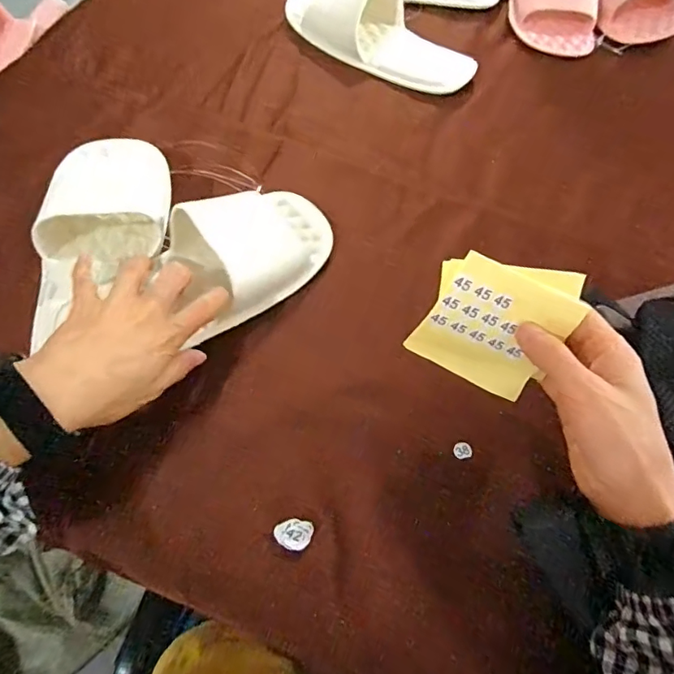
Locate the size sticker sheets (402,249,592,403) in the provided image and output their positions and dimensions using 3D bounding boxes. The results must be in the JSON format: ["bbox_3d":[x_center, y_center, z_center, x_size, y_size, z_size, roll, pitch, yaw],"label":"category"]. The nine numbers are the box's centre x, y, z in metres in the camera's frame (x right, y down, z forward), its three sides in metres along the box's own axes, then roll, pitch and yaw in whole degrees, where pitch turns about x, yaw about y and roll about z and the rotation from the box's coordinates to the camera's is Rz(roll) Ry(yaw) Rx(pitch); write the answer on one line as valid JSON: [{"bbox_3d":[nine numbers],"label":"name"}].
[{"bbox_3d":[0.100,-0.007,0.325,0.086,0.087,0.019,17,37,-3],"label":"size sticker sheets"}]

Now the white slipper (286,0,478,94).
[{"bbox_3d":[0.048,-0.363,0.583,0.243,0.058,0.108,27,63,11],"label":"white slipper"}]

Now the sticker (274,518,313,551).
[{"bbox_3d":[-0.029,0.130,0.335,0.024,0.005,0.019,16,74,-2],"label":"sticker"}]

